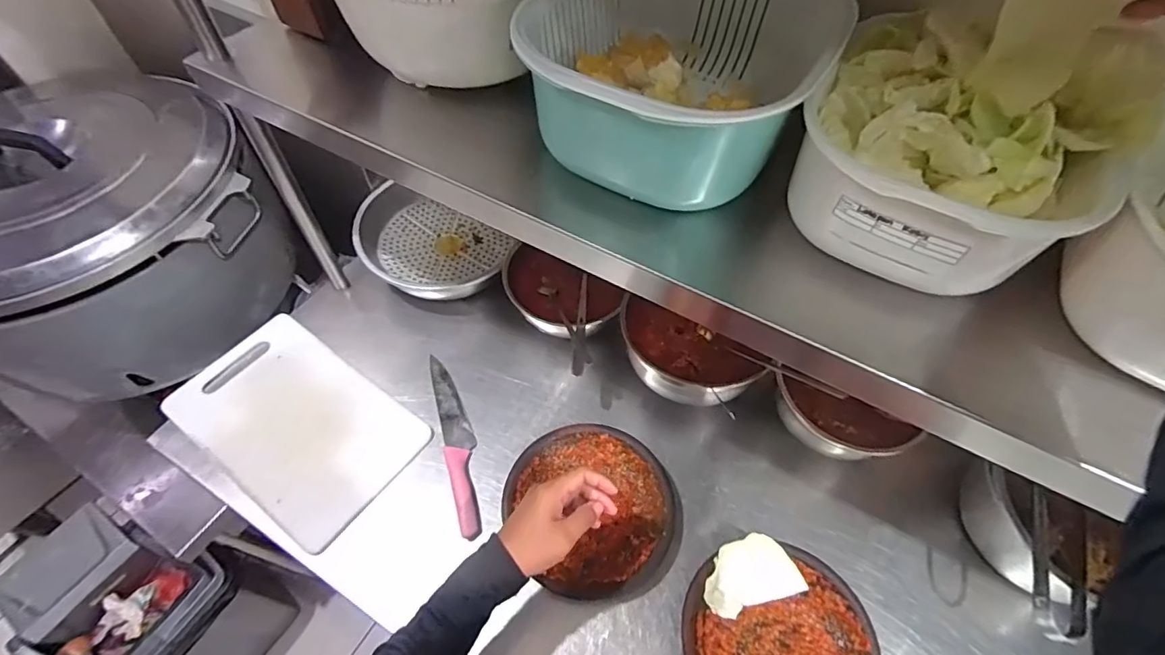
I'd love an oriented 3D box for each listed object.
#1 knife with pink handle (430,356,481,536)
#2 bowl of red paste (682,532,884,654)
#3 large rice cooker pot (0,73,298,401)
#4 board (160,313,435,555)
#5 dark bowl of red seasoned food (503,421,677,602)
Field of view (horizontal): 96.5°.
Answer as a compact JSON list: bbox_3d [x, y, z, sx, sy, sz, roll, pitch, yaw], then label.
[{"bbox_3d":[-0.164,0.143,0.684,0.038,0.021,0.258,-15,58,-11],"label":"knife with pink handle"},{"bbox_3d":[0.205,0.331,0.544,0.190,0.041,0.190,1,56,-1],"label":"bowl of red paste"},{"bbox_3d":[-0.757,-0.139,0.837,0.455,0.351,0.431,35,62,20],"label":"large rice cooker pot"},{"bbox_3d":[-0.383,0.126,0.699,0.323,0.024,0.197,32,61,18],"label":"board"},{"bbox_3d":[0.013,0.215,0.633,0.185,0.038,0.202,1,56,-1],"label":"dark bowl of red seasoned food"}]

